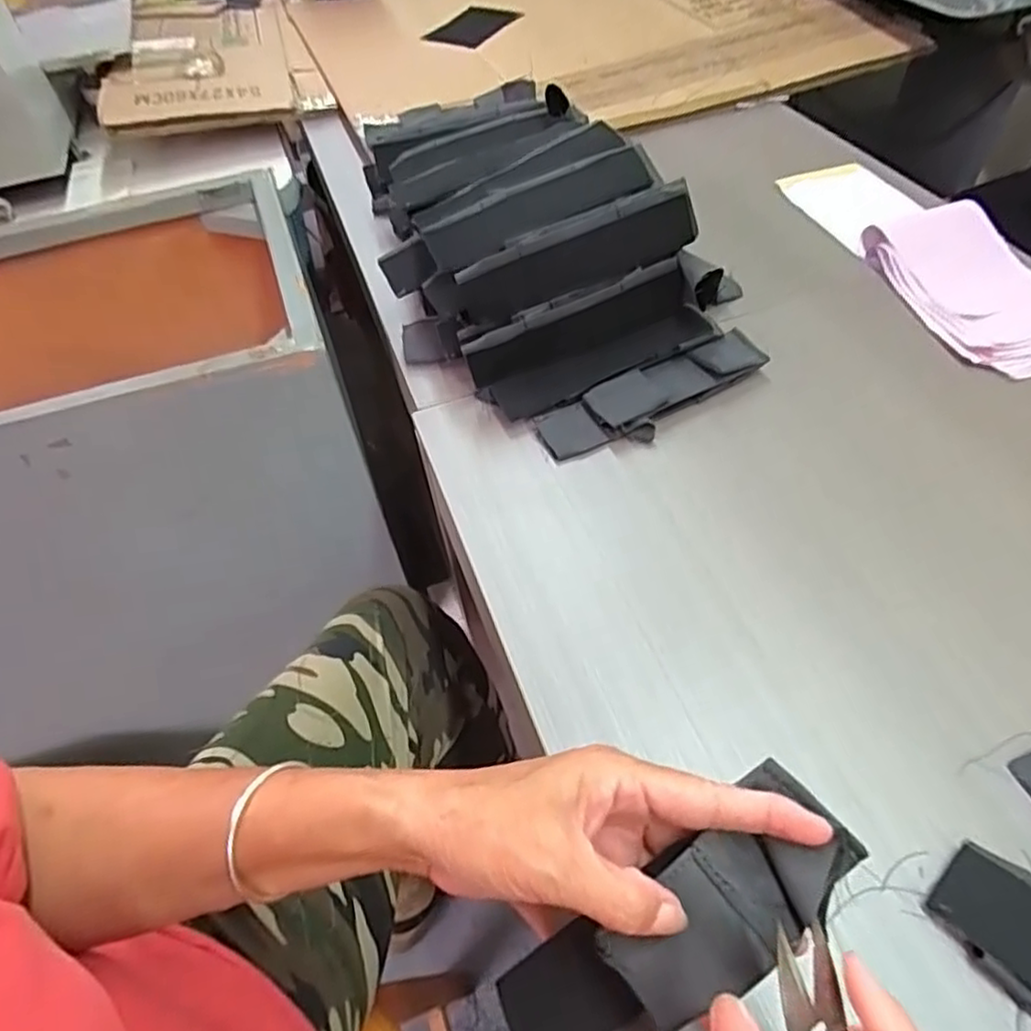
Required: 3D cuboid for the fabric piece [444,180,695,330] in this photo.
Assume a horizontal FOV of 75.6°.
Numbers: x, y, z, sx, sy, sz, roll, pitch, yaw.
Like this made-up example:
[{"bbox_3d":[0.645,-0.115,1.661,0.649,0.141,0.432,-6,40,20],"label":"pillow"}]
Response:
[{"bbox_3d":[0.042,-0.201,0.518,0.197,0.051,0.019,-20,23,3],"label":"fabric piece"}]

